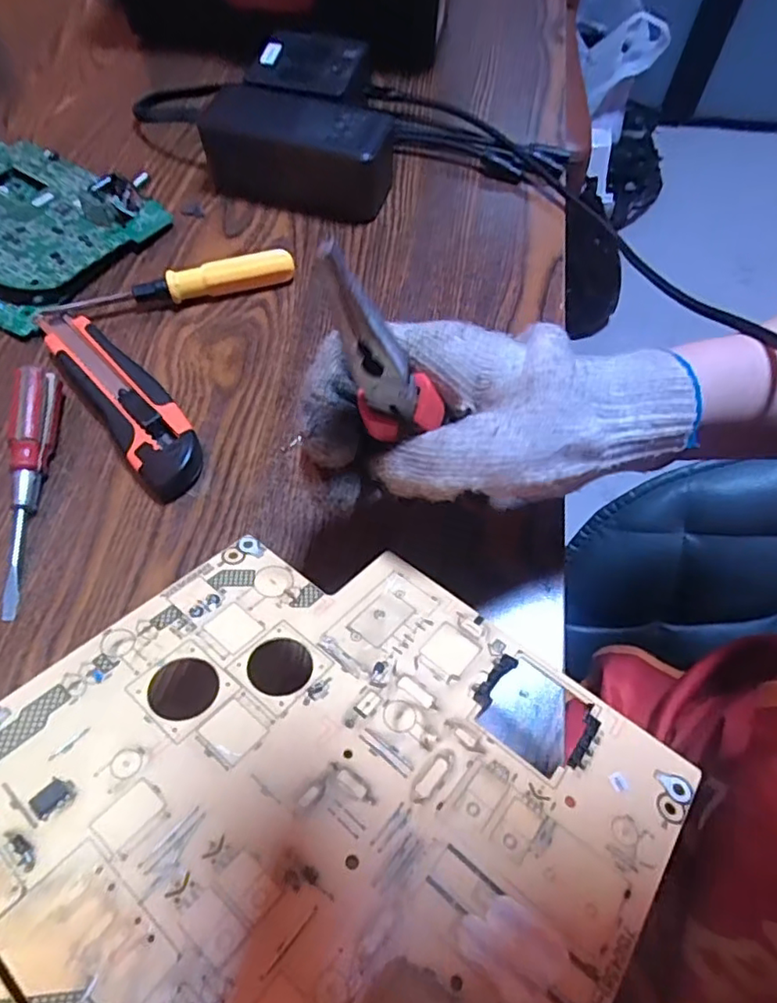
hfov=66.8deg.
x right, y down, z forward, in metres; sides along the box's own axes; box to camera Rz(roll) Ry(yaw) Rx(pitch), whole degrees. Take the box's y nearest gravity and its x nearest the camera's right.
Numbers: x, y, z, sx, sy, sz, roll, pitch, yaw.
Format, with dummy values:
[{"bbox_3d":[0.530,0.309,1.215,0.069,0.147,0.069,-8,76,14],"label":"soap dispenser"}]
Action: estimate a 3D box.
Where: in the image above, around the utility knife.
[{"bbox_3d":[-0.160,-0.067,0.349,0.041,0.017,0.155,-36,70,-20],"label":"utility knife"}]

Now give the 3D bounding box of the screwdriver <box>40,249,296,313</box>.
[{"bbox_3d":[-0.141,-0.143,0.389,0.156,0.021,0.019,-7,63,-8],"label":"screwdriver"}]

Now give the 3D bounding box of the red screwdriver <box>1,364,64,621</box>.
[{"bbox_3d":[-0.196,-0.009,0.318,0.020,0.021,0.137,-4,70,-3],"label":"red screwdriver"}]

